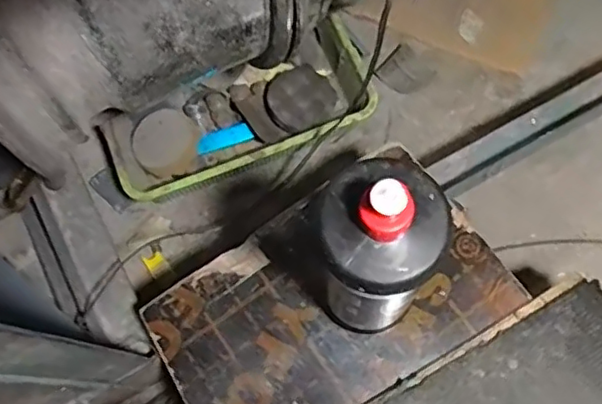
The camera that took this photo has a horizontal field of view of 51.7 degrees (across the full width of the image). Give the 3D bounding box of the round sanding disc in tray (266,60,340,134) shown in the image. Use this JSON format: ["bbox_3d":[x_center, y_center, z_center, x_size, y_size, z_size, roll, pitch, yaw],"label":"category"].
[{"bbox_3d":[-0.002,-0.130,0.768,0.084,0.015,0.087,0,73,2],"label":"round sanding disc in tray"}]

